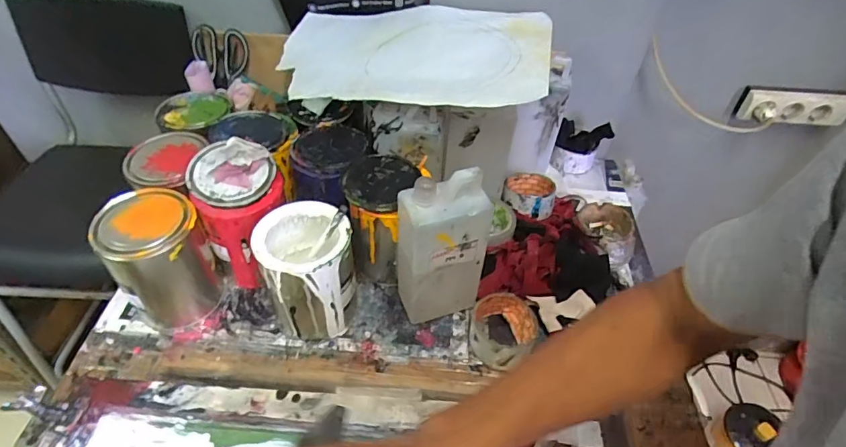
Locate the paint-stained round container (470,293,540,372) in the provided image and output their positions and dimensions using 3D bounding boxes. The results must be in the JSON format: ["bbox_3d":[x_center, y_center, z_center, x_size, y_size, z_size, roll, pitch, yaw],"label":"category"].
[{"bbox_3d":[0.101,0.134,0.601,0.083,0.046,0.095,16,47,10],"label":"paint-stained round container"}]

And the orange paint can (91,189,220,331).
[{"bbox_3d":[-0.323,0.049,0.594,0.107,0.154,0.100,-30,55,-29],"label":"orange paint can"}]

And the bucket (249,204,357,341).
[{"bbox_3d":[-0.140,0.062,0.594,0.104,0.151,0.105,2,46,-3],"label":"bucket"}]

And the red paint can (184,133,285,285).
[{"bbox_3d":[-0.235,-0.015,0.630,0.108,0.166,0.121,-21,52,-23],"label":"red paint can"}]

